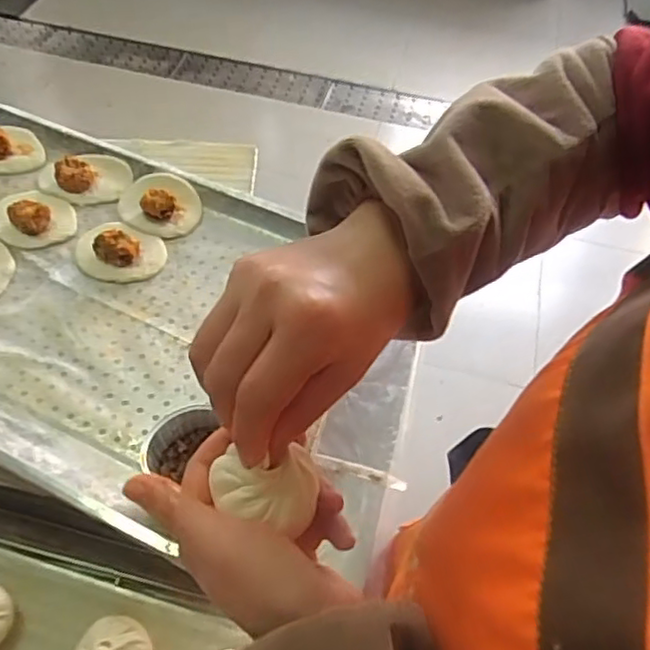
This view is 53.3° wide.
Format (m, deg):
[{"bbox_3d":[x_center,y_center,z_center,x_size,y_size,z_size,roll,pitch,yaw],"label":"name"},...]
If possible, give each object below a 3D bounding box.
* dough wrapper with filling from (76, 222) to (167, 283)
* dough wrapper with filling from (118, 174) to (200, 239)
[{"bbox_3d":[-0.225,-0.090,0.708,0.091,0.033,0.088,-11,53,-12],"label":"dough wrapper with filling"},{"bbox_3d":[-0.193,-0.148,0.752,0.089,0.036,0.097,-14,54,-14],"label":"dough wrapper with filling"}]

